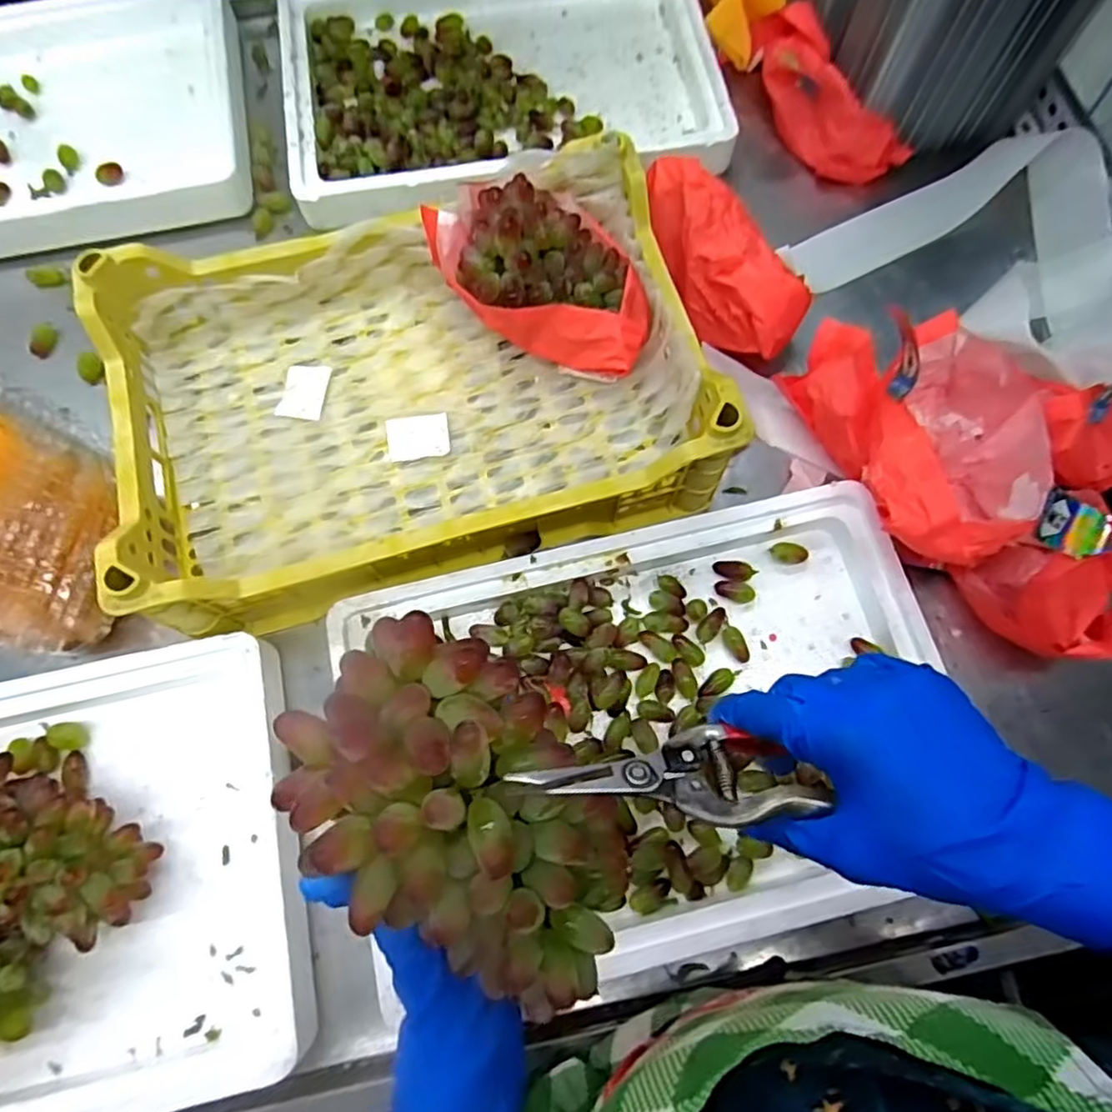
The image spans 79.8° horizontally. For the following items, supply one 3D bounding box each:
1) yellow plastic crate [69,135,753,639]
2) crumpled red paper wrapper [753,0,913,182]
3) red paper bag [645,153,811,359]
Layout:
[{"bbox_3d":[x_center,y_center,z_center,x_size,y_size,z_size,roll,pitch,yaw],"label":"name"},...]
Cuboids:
[{"bbox_3d":[-0.115,-0.136,0.541,0.441,0.116,0.291,-16,73,-5],"label":"yellow plastic crate"},{"bbox_3d":[0.272,-0.483,0.693,0.081,0.065,0.219,-37,75,-11],"label":"crumpled red paper wrapper"},{"bbox_3d":[0.146,-0.272,0.606,0.092,0.064,0.202,-35,75,-10],"label":"red paper bag"}]

